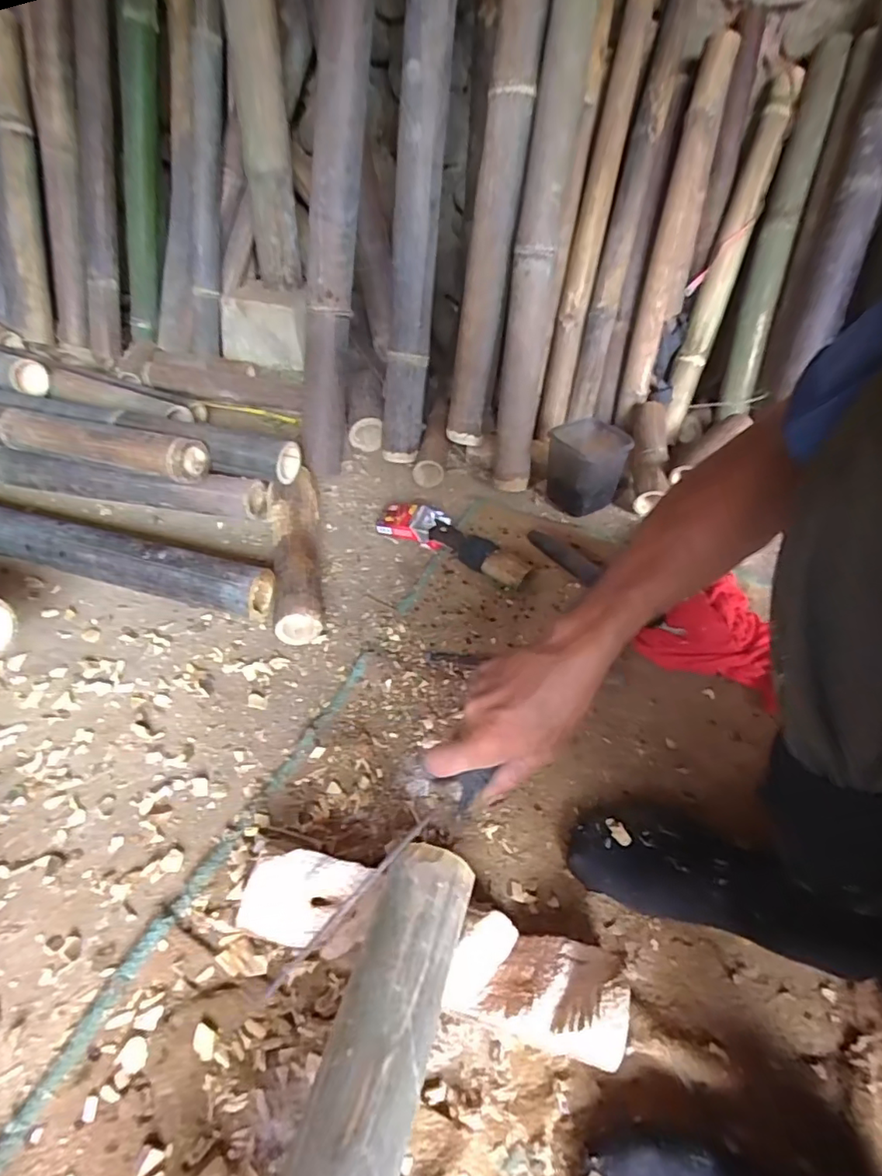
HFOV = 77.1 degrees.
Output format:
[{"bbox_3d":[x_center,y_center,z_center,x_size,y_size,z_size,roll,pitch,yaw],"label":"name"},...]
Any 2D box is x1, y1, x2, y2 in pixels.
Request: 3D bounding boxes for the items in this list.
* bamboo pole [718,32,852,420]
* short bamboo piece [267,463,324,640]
[{"bbox_3d":[0.634,-0.654,1.046,0.064,0.619,0.062,10,17,8],"label":"bamboo pole"},{"bbox_3d":[-0.212,-0.061,0.805,0.071,0.070,0.331,-7,43,-11],"label":"short bamboo piece"}]

